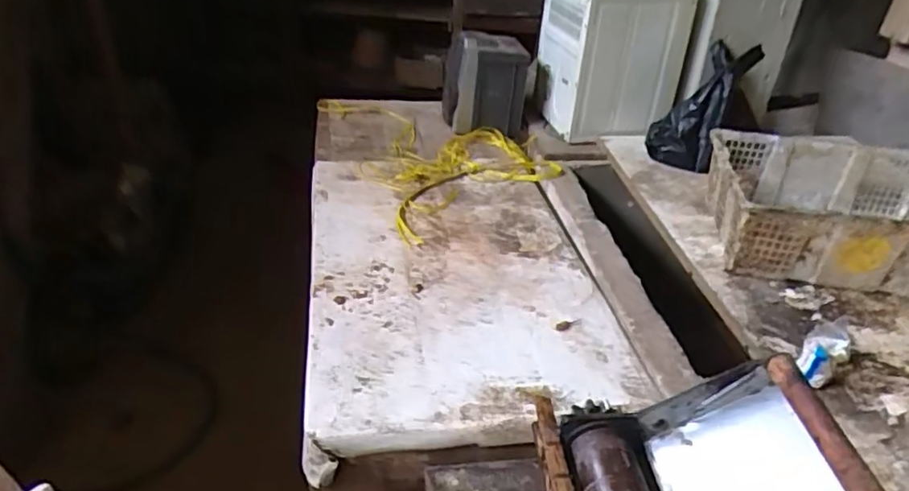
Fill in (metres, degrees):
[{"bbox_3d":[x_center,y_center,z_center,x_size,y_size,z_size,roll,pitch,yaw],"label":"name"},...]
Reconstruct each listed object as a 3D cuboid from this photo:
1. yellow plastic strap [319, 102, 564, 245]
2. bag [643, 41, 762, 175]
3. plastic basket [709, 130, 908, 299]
[{"bbox_3d":[-0.027,-0.261,1.680,0.499,0.044,0.790,-13,35,-20],"label":"yellow plastic strap"},{"bbox_3d":[0.619,-0.356,1.556,0.143,0.343,0.165,23,11,-44],"label":"bag"},{"bbox_3d":[0.773,-0.071,1.253,0.466,0.177,0.341,5,33,8],"label":"plastic basket"}]

